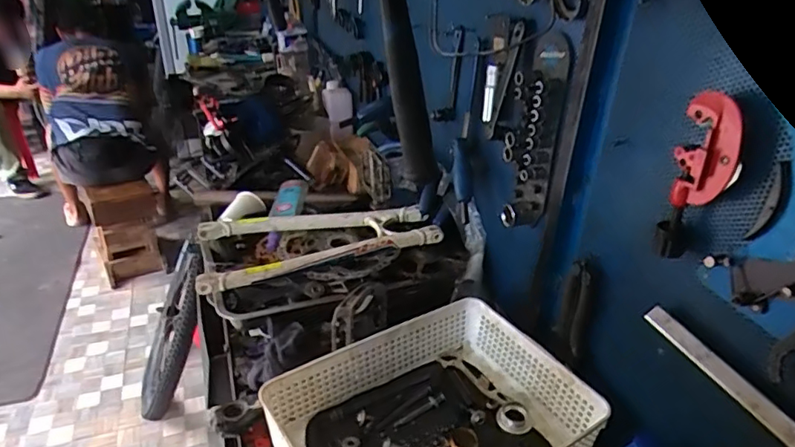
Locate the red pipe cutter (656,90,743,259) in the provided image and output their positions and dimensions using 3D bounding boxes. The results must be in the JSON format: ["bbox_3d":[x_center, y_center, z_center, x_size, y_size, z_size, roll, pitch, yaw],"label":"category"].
[{"bbox_3d":[0.266,-0.036,0.478,0.028,0.154,0.050,-19,36,-30],"label":"red pipe cutter"}]

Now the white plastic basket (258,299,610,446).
[{"bbox_3d":[0.038,0.233,0.641,0.330,0.083,0.248,-15,34,-29],"label":"white plastic basket"}]

